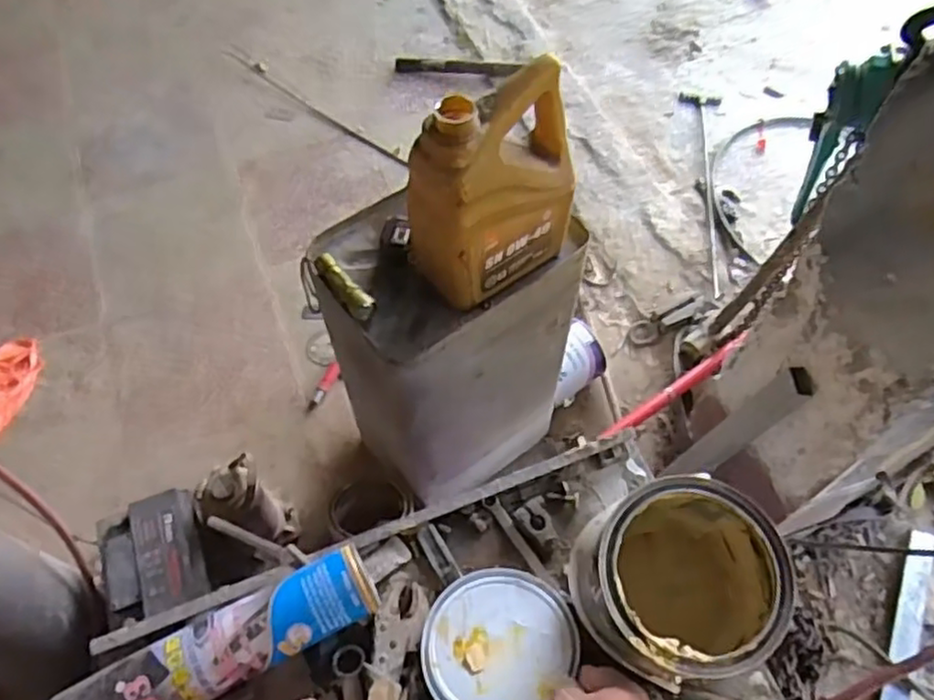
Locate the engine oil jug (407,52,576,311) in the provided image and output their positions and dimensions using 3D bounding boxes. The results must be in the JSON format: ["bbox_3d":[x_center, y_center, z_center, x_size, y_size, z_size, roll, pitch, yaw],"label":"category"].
[{"bbox_3d":[0.037,-0.198,0.873,0.215,0.270,0.100,-31,64,-17],"label":"engine oil jug"}]

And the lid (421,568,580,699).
[{"bbox_3d":[0.030,0.267,0.638,0.134,0.010,0.138,-4,49,-1],"label":"lid"}]

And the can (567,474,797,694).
[{"bbox_3d":[0.179,0.208,0.612,0.152,0.152,0.144,0,59,0],"label":"can"}]

